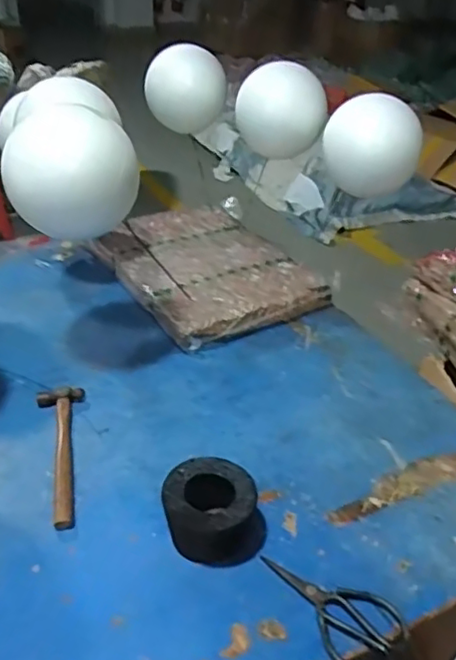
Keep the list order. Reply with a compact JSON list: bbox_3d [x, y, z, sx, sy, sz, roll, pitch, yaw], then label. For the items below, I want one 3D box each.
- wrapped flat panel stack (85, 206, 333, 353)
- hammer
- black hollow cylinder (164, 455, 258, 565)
[{"bbox_3d":[-0.069,-0.141,1.388,0.353,0.067,0.544,-18,37,-28],"label":"wrapped flat panel stack"},{"bbox_3d":[-0.242,0.177,0.919,0.070,0.021,0.285,-7,33,-13],"label":"hammer"},{"bbox_3d":[-0.024,0.231,0.794,0.113,0.082,0.117,-3,32,-10],"label":"black hollow cylinder"}]

